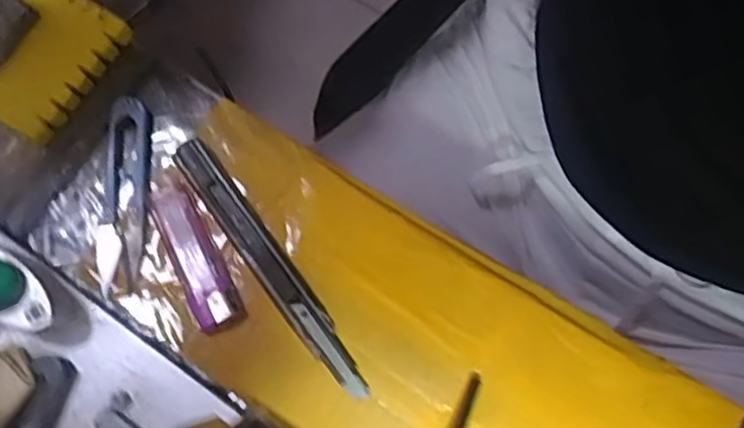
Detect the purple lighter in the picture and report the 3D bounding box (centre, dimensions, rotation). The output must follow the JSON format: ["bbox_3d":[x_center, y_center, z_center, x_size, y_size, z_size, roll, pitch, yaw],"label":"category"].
[{"bbox_3d":[-0.092,0.016,0.344,0.023,0.013,0.088,-26,78,-7],"label":"purple lighter"}]

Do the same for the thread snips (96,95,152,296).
[{"bbox_3d":[-0.129,-0.013,0.355,0.024,0.004,0.099,0,76,-1],"label":"thread snips"}]

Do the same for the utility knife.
[{"bbox_3d":[-0.053,0.025,0.344,0.018,0.013,0.155,-36,80,-9],"label":"utility knife"}]

